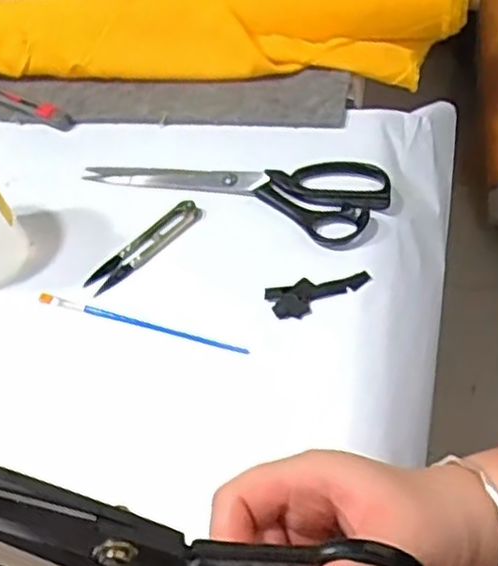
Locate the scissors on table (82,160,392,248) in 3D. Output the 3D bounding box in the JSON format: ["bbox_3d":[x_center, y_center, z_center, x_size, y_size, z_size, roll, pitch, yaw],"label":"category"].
[{"bbox_3d":[-0.014,-0.078,0.547,0.238,0.019,0.068,12,58,18],"label":"scissors on table"}]

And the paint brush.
[{"bbox_3d":[-0.076,0.028,0.490,0.160,0.009,0.006,13,58,19],"label":"paint brush"}]

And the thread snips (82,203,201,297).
[{"bbox_3d":[-0.078,-0.028,0.529,0.099,0.009,0.023,-41,58,-18],"label":"thread snips"}]

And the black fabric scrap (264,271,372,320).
[{"bbox_3d":[0.049,0.006,0.488,0.070,0.008,0.027,-17,54,-2],"label":"black fabric scrap"}]

